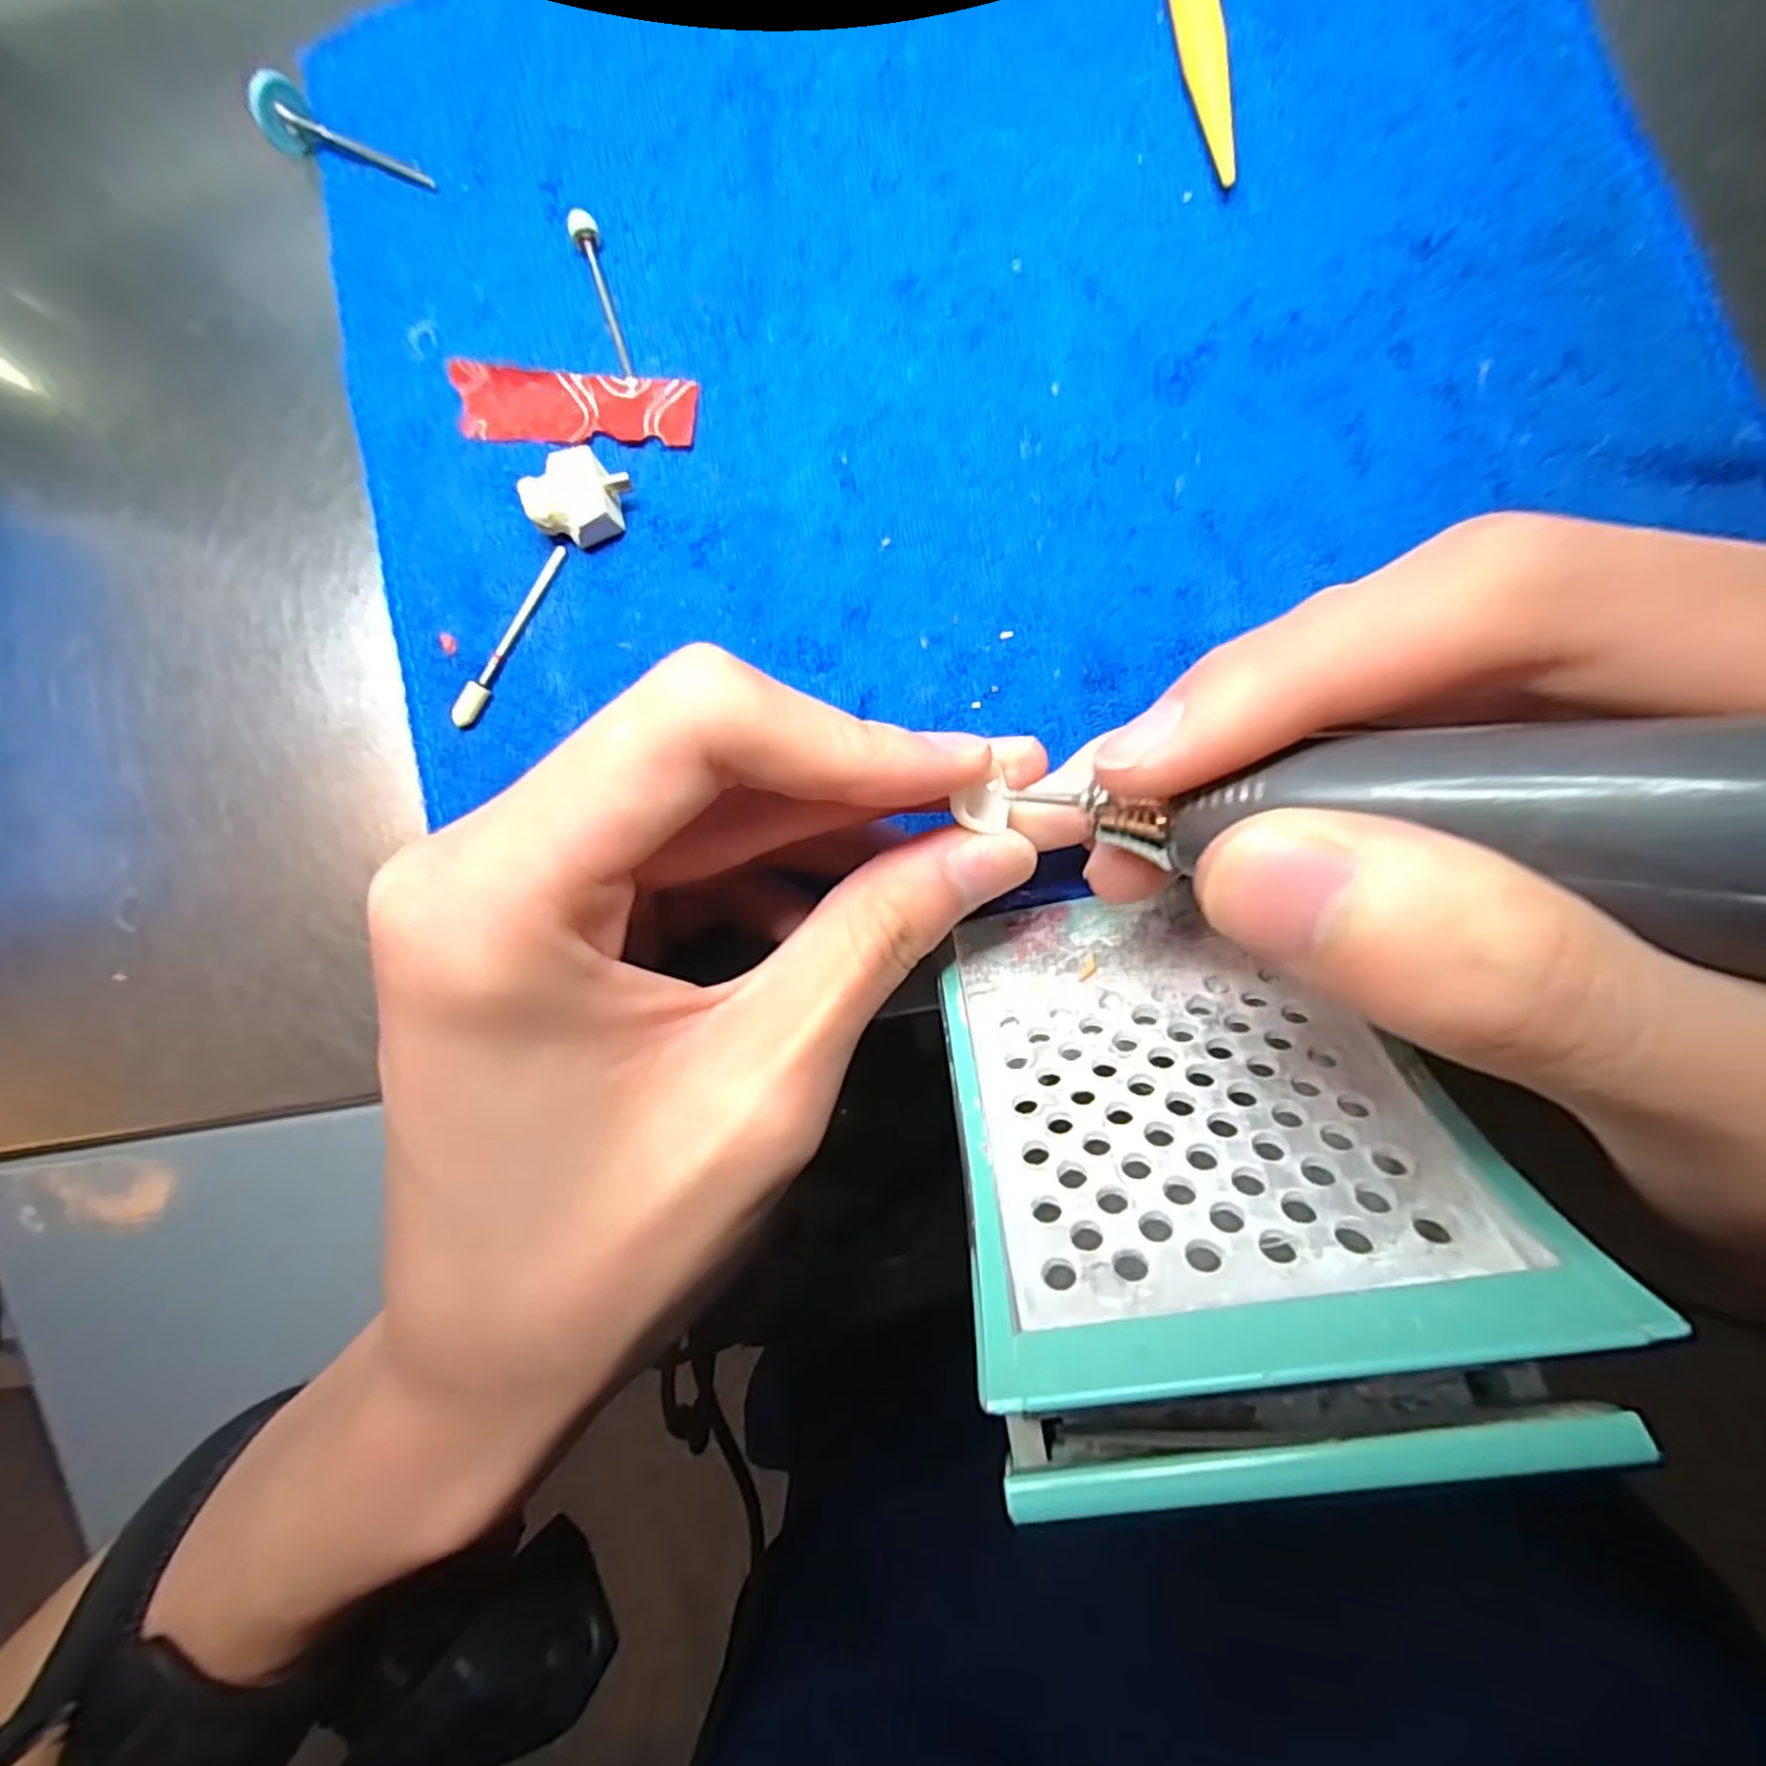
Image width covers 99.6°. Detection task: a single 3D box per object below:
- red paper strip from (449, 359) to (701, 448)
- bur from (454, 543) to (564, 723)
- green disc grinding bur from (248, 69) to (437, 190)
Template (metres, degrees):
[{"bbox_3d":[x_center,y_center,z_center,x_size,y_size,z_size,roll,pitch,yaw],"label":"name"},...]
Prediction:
[{"bbox_3d":[-0.072,-0.112,0.175,0.058,0.005,0.016,6,86,8],"label":"red paper strip"},{"bbox_3d":[-0.088,-0.058,0.175,0.005,0.004,0.048,28,89,9],"label":"bur"},{"bbox_3d":[-0.136,-0.184,0.185,0.044,0.013,0.014,35,91,9],"label":"green disc grinding bur"}]

